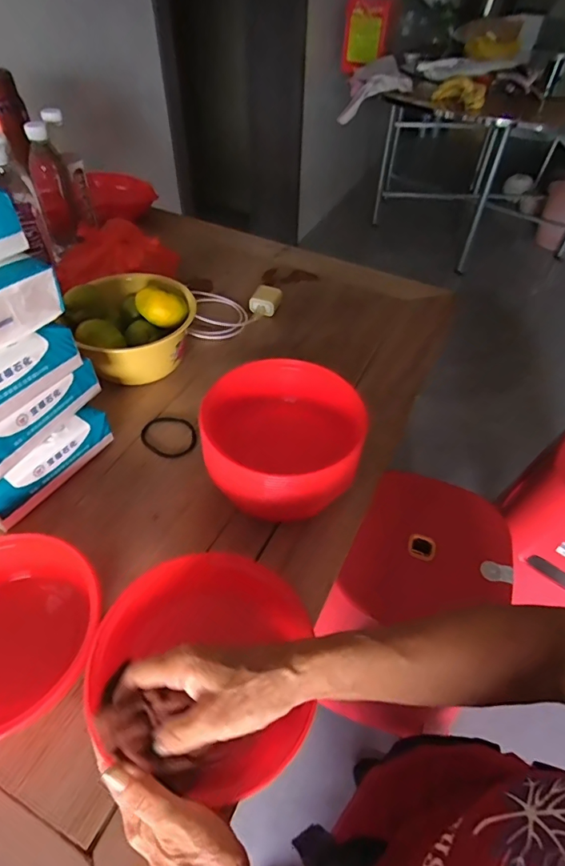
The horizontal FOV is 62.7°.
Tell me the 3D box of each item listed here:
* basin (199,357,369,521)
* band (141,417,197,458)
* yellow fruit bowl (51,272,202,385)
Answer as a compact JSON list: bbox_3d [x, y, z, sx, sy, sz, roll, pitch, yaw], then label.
[{"bbox_3d":[0.003,0.015,0.519,0.158,0.107,0.169,0,48,0],"label":"basin"},{"bbox_3d":[-0.145,0.002,0.595,0.075,0.005,0.062,33,56,26],"label":"band"},{"bbox_3d":[-0.209,-0.150,0.663,0.171,0.099,0.153,-31,55,-25],"label":"yellow fruit bowl"}]

